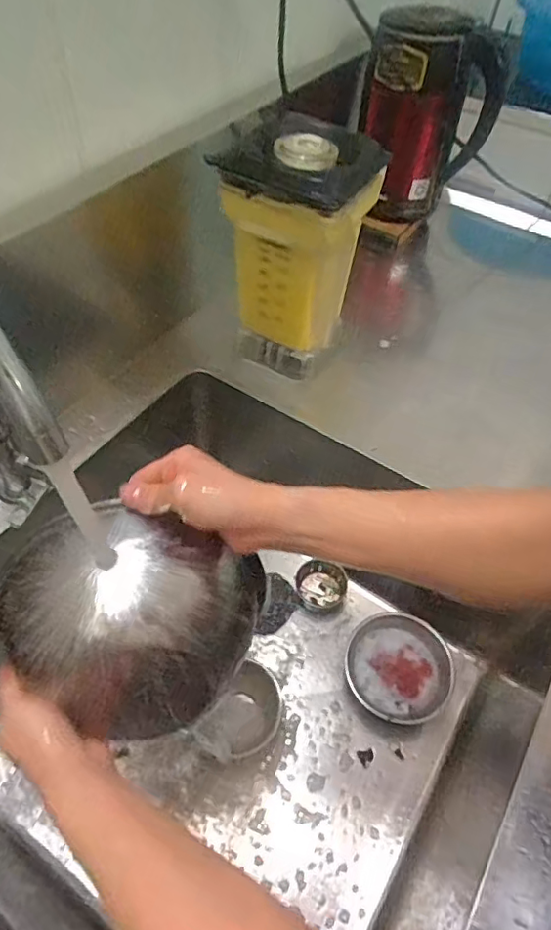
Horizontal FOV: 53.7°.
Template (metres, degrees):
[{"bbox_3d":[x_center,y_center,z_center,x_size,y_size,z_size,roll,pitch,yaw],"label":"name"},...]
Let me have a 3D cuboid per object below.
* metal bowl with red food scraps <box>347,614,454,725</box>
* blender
[{"bbox_3d":[0.164,0.270,0.725,0.131,0.036,0.139,2,53,-2],"label":"metal bowl with red food scraps"},{"bbox_3d":[0.026,-0.239,0.626,0.147,0.245,0.143,18,54,10],"label":"blender"}]

